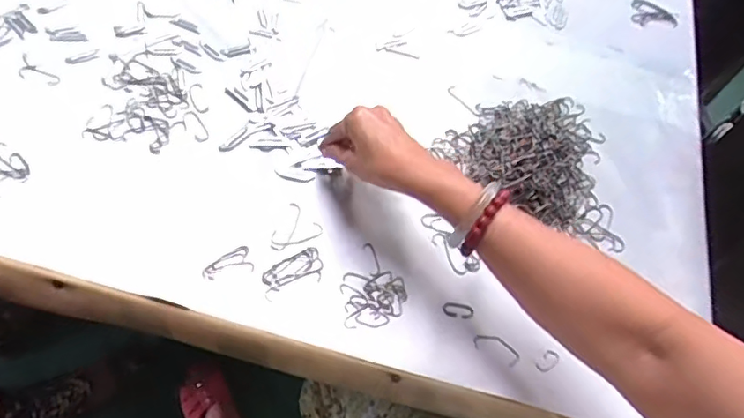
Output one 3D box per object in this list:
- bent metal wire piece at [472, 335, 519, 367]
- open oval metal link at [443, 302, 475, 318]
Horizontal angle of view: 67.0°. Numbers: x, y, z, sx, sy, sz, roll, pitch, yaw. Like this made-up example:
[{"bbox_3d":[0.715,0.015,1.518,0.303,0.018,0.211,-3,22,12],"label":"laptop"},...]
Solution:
[{"bbox_3d":[0.112,0.124,0.502,0.042,0.004,0.021,28,61,9],"label":"bent metal wire piece"},{"bbox_3d":[0.080,0.094,0.517,0.029,0.007,0.014,13,68,2],"label":"open oval metal link"}]

